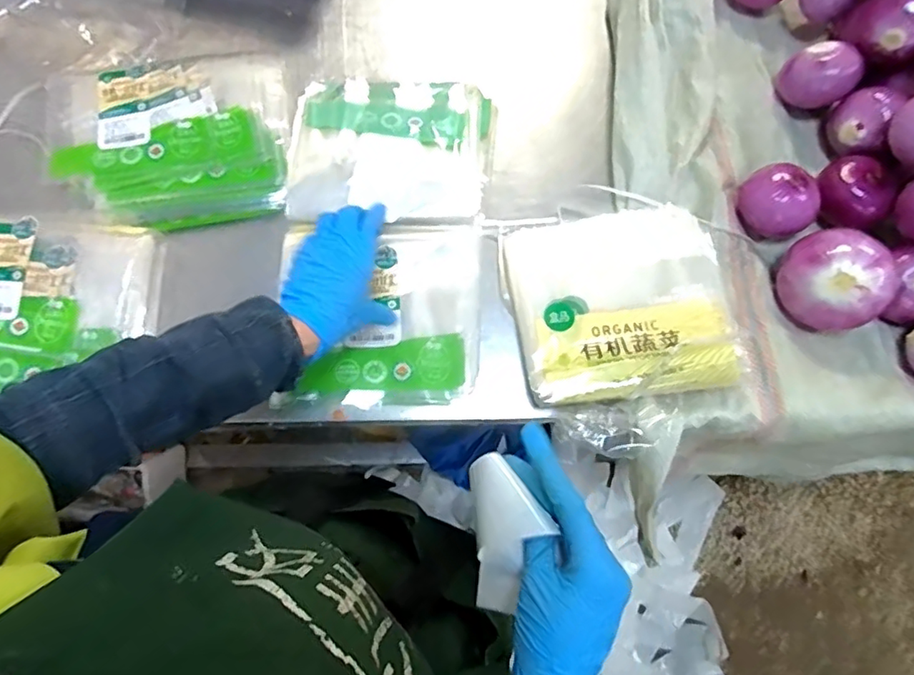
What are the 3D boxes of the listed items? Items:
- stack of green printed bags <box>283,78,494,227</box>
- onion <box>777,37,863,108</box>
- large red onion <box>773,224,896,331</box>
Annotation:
[{"bbox_3d":[-0.075,-0.224,0.656,0.224,0.027,0.195,4,74,1],"label":"stack of green printed bags"},{"bbox_3d":[0.416,-0.299,0.664,0.068,0.064,0.075,-43,79,-11],"label":"onion"},{"bbox_3d":[0.377,-0.057,0.570,0.087,0.069,0.100,-24,76,-6],"label":"large red onion"}]

